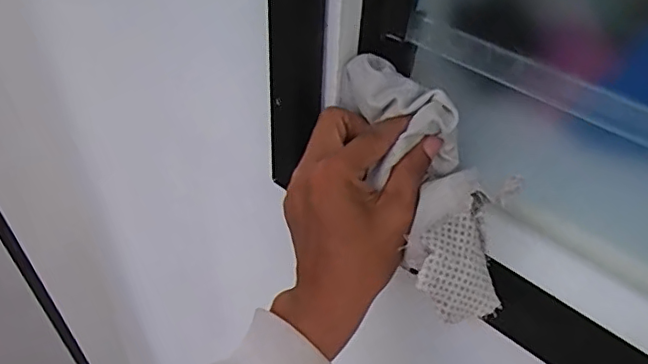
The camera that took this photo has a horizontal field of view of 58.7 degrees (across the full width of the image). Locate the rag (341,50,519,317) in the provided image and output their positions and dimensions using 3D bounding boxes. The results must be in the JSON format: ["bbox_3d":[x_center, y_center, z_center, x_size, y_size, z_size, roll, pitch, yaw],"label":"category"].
[{"bbox_3d":[0.059,-0.001,0.343,0.063,0.043,0.172,-13,68,-16],"label":"rag"}]

